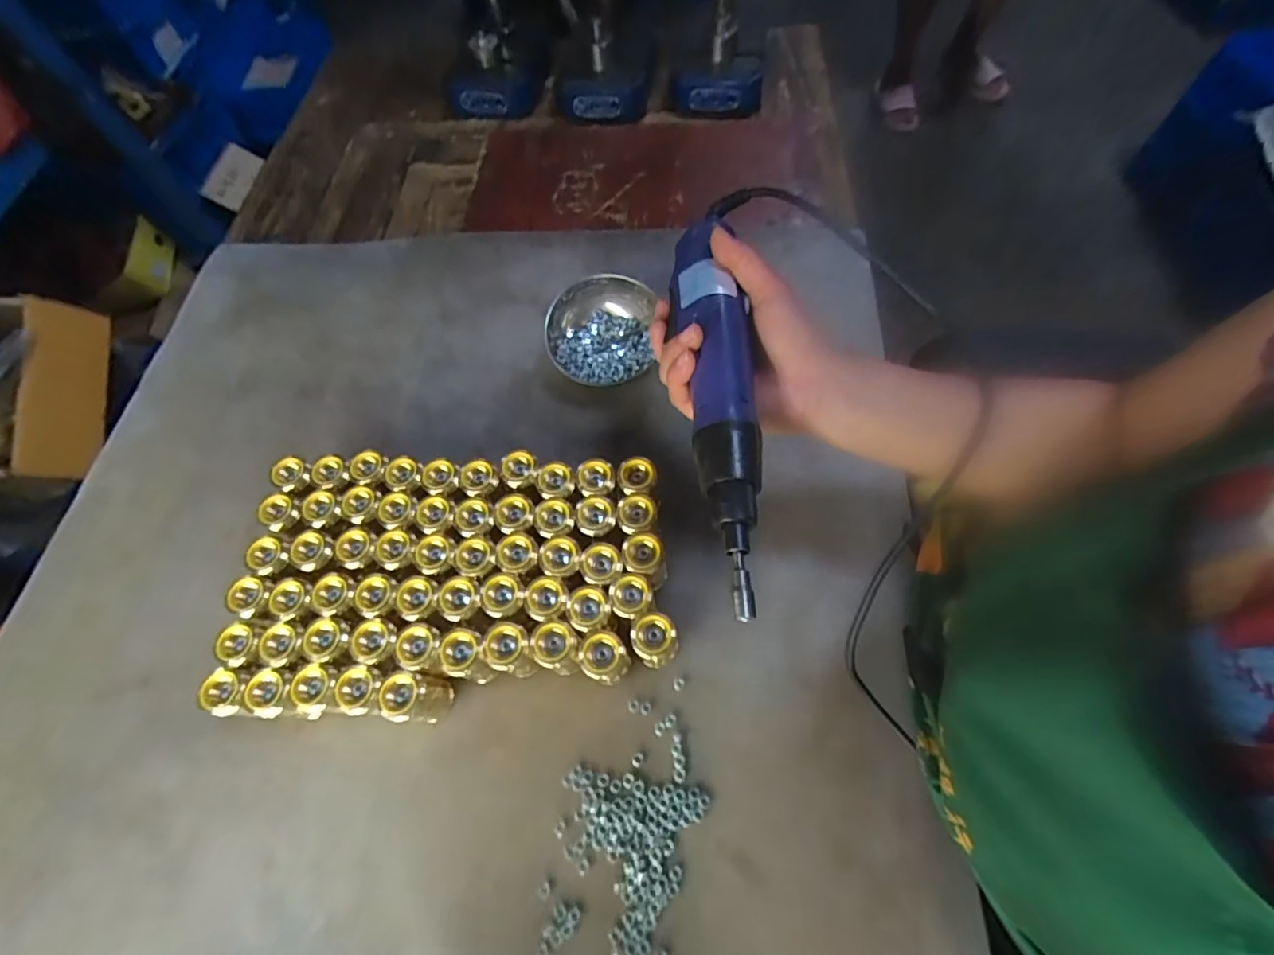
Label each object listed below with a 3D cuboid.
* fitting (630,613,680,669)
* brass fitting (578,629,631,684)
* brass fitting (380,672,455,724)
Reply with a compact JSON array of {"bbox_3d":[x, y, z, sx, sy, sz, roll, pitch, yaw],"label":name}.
[{"bbox_3d":[0.012,0.120,0.396,0.033,0.063,0.034,-1,65,2],"label":"fitting"},{"bbox_3d":[-0.023,0.133,0.395,0.030,0.065,0.033,-1,65,2],"label":"brass fitting"},{"bbox_3d":[-0.161,0.162,0.396,0.029,0.060,0.031,-1,65,2],"label":"brass fitting"}]

